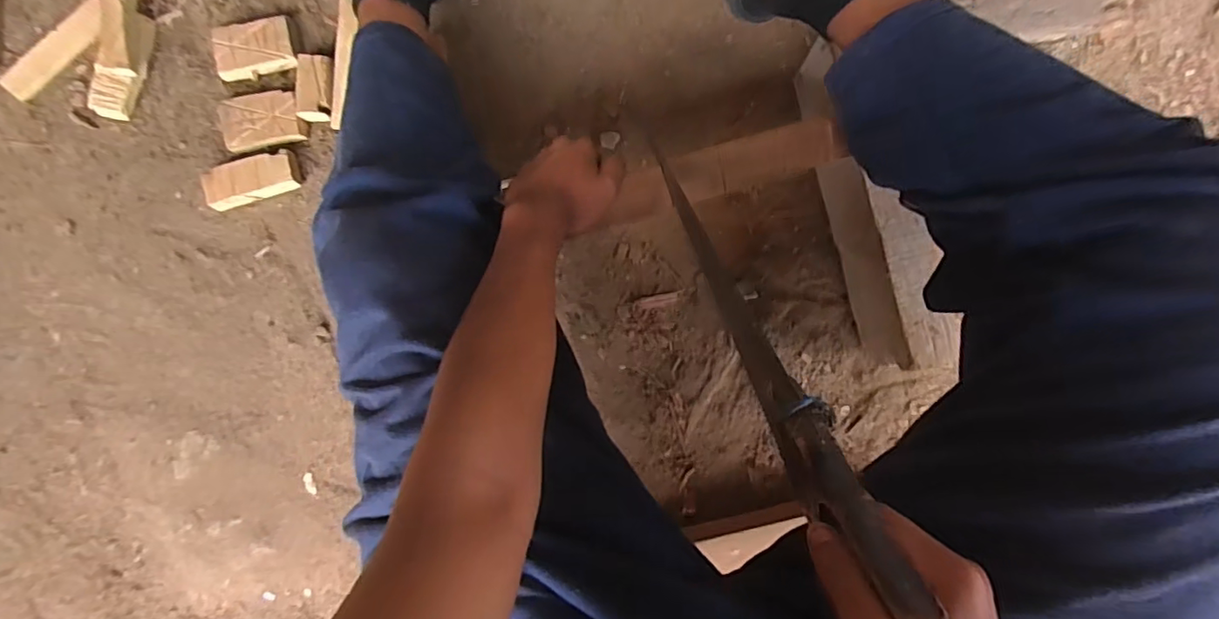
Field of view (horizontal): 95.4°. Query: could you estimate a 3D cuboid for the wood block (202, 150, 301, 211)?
[{"bbox_3d":[-0.414,-0.147,0.638,0.105,0.025,0.046,-16,88,0],"label":"wood block"}]

